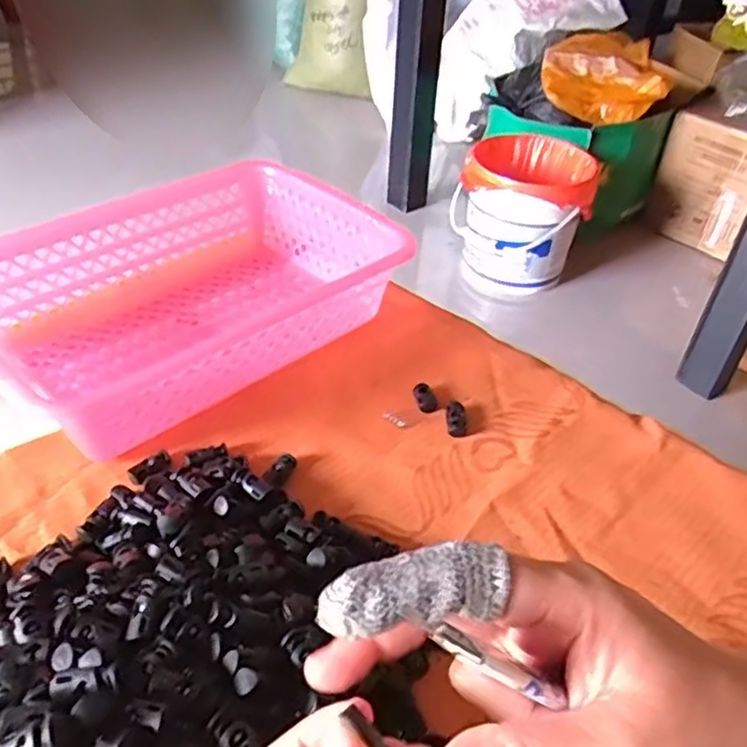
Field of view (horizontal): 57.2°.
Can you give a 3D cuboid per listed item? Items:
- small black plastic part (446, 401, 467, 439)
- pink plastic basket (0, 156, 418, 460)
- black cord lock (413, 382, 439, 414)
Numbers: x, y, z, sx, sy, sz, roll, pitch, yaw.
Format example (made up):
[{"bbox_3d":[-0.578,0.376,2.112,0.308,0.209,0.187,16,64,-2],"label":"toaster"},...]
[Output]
[{"bbox_3d":[0.058,0.032,0.482,0.014,0.008,0.028,4,41,0],"label":"small black plastic part"},{"bbox_3d":[-0.138,-0.059,0.521,0.295,0.076,0.205,-31,52,-34],"label":"pink plastic basket"},{"bbox_3d":[0.038,0.017,0.497,0.013,0.009,0.025,-13,43,-18],"label":"black cord lock"}]

